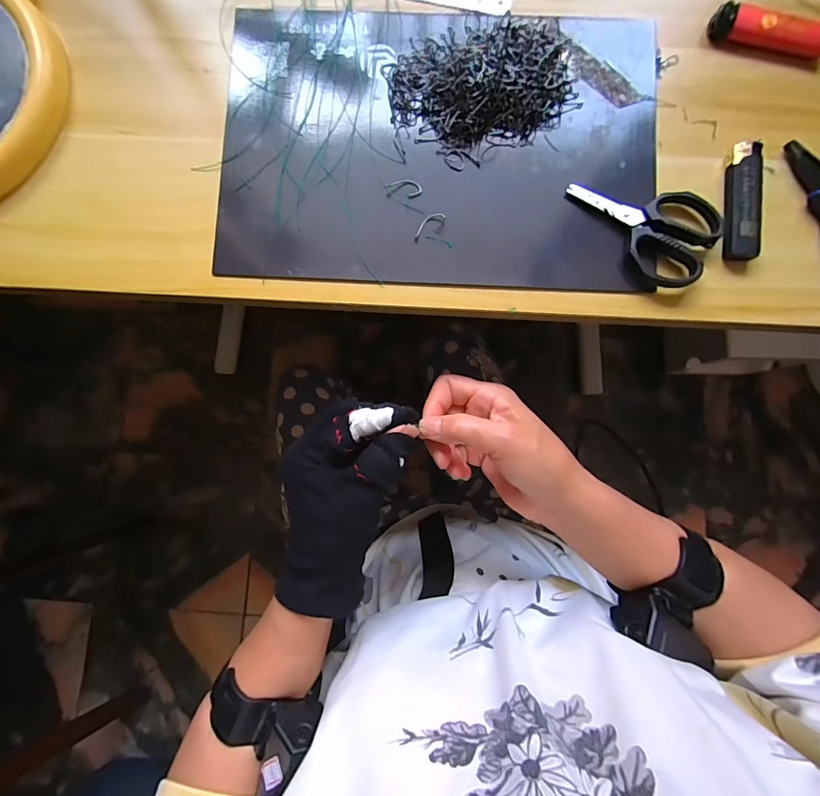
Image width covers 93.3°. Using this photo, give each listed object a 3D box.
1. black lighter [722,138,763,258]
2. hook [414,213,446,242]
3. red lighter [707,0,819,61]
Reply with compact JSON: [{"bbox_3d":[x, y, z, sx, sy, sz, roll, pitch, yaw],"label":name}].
[{"bbox_3d":[0.223,-0.133,0.260,0.022,0.010,0.079,4,86,2],"label":"black lighter"},{"bbox_3d":[0.013,-0.117,0.265,0.026,0.004,0.014,-44,86,-2],"label":"hook"},{"bbox_3d":[0.248,-0.254,0.268,0.076,0.012,0.021,16,86,2],"label":"red lighter"}]

